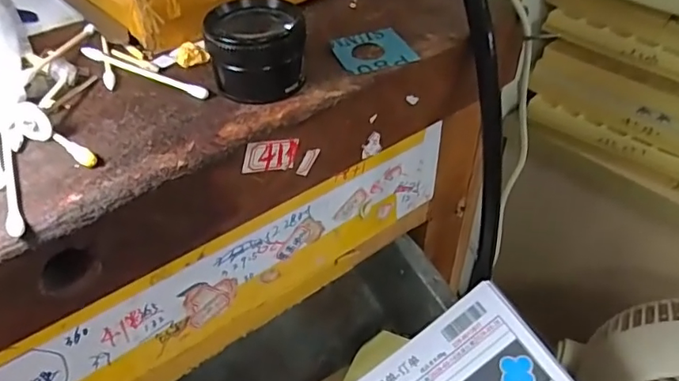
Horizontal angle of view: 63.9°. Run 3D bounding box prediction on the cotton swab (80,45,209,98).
[{"bbox_3d":[-0.087,-0.053,0.242,0.072,0.006,0.006,20,47,22],"label":"cotton swab"}]

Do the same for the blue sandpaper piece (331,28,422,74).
[{"bbox_3d":[0.016,-0.066,0.253,0.034,0.004,0.030,-16,45,-15],"label":"blue sandpaper piece"}]

